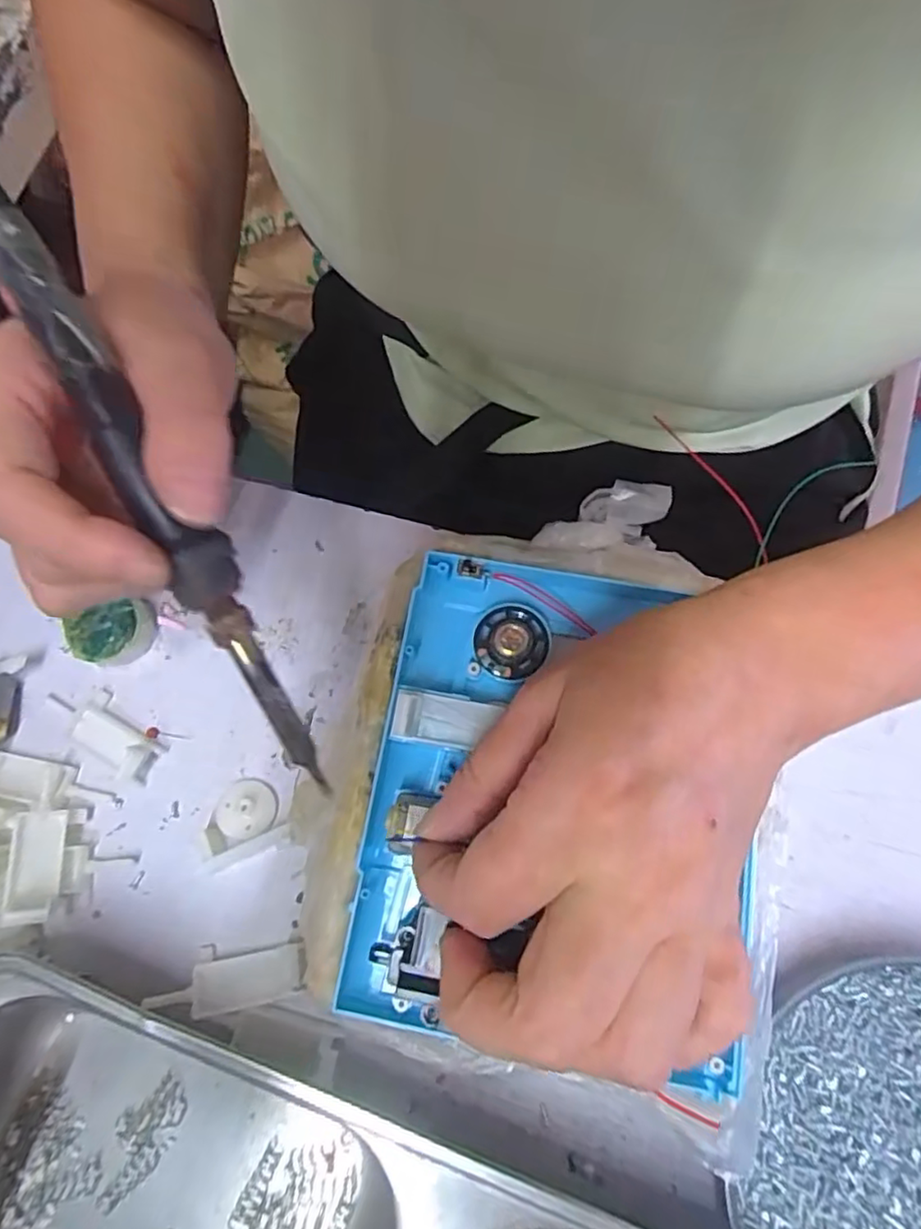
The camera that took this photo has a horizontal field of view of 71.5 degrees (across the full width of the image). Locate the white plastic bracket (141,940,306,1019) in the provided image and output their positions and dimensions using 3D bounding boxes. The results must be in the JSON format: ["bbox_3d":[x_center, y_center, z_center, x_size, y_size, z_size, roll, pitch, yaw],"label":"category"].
[{"bbox_3d":[-0.087,0.138,0.243,0.057,0.012,0.021,-5,73,0],"label":"white plastic bracket"}]

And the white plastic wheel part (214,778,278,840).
[{"bbox_3d":[-0.088,0.079,0.263,0.023,0.007,0.023,0,73,1],"label":"white plastic wheel part"}]

